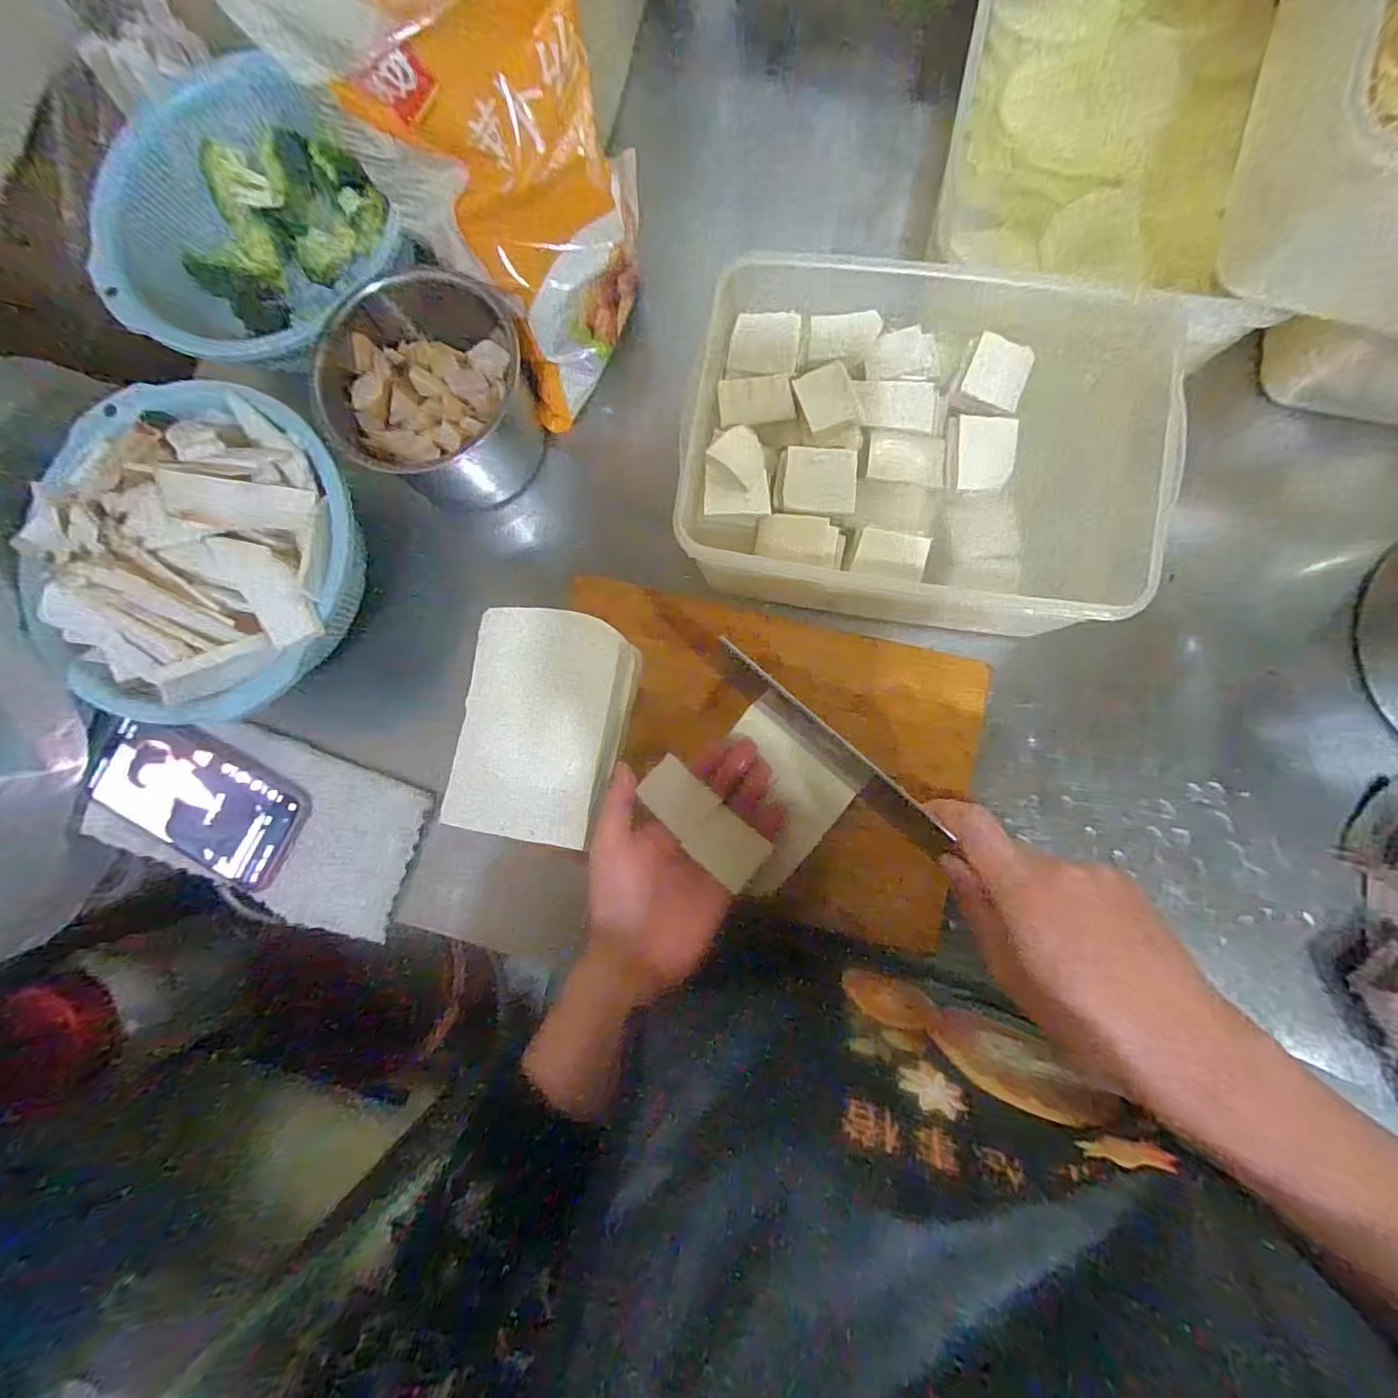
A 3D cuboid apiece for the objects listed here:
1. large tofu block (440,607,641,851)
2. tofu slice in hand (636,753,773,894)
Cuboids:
[{"bbox_3d":[-0.094,0.016,0.371,0.090,0.040,0.133,11,86,5],"label":"large tofu block"},{"bbox_3d":[0.002,0.074,0.358,0.084,0.004,0.037,42,67,3],"label":"tofu slice in hand"}]

